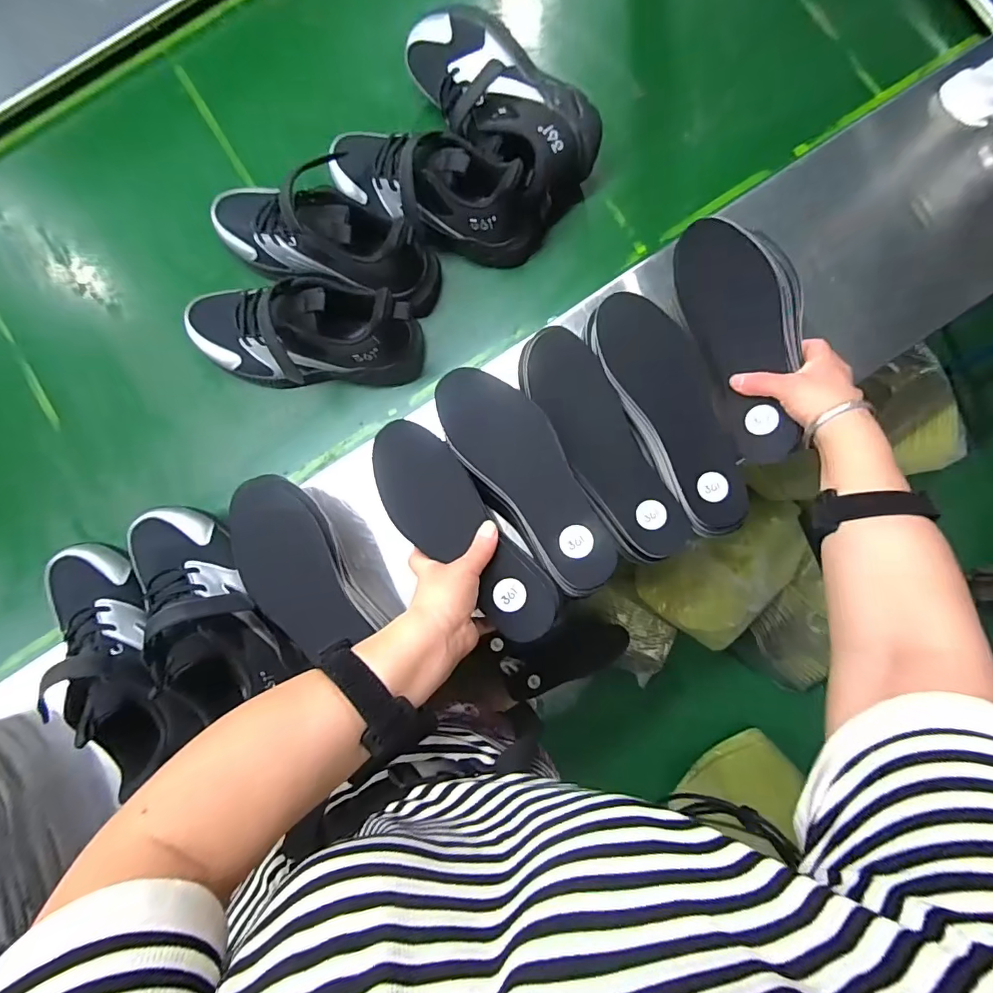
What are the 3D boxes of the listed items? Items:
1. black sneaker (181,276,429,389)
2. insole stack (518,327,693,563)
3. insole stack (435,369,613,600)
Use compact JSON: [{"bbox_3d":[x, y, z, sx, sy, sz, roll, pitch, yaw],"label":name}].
[{"bbox_3d":[-0.206,-0.161,0.493,0.247,0.111,0.095,-1,86,1],"label":"black sneaker"},{"bbox_3d":[0.099,-0.051,0.451,0.071,0.020,0.235,-30,88,-1],"label":"insole stack"},{"bbox_3d":[0.026,-0.016,0.404,0.071,0.019,0.213,-34,86,-1],"label":"insole stack"}]

